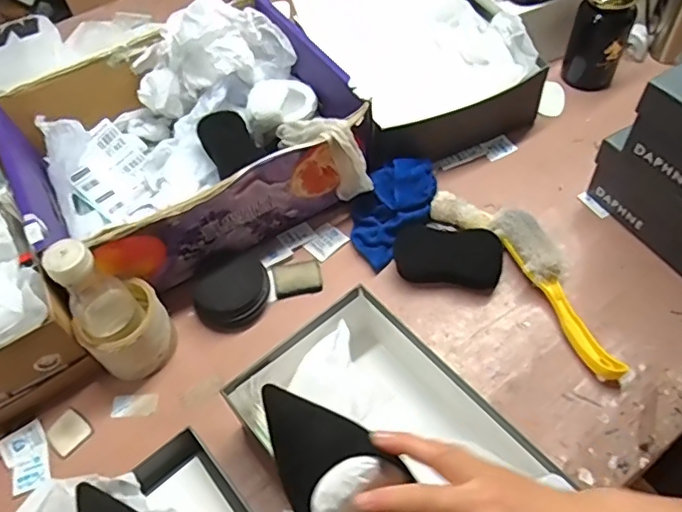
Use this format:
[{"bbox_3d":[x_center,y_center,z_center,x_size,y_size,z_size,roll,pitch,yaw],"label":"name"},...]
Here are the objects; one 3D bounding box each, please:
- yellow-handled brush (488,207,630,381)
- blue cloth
[{"bbox_3d":[0.242,0.035,0.641,0.049,0.042,0.233,-19,55,-8],"label":"yellow-handled brush"},{"bbox_3d":[0.065,-0.068,0.724,0.094,0.060,0.158,34,64,25],"label":"blue cloth"}]

